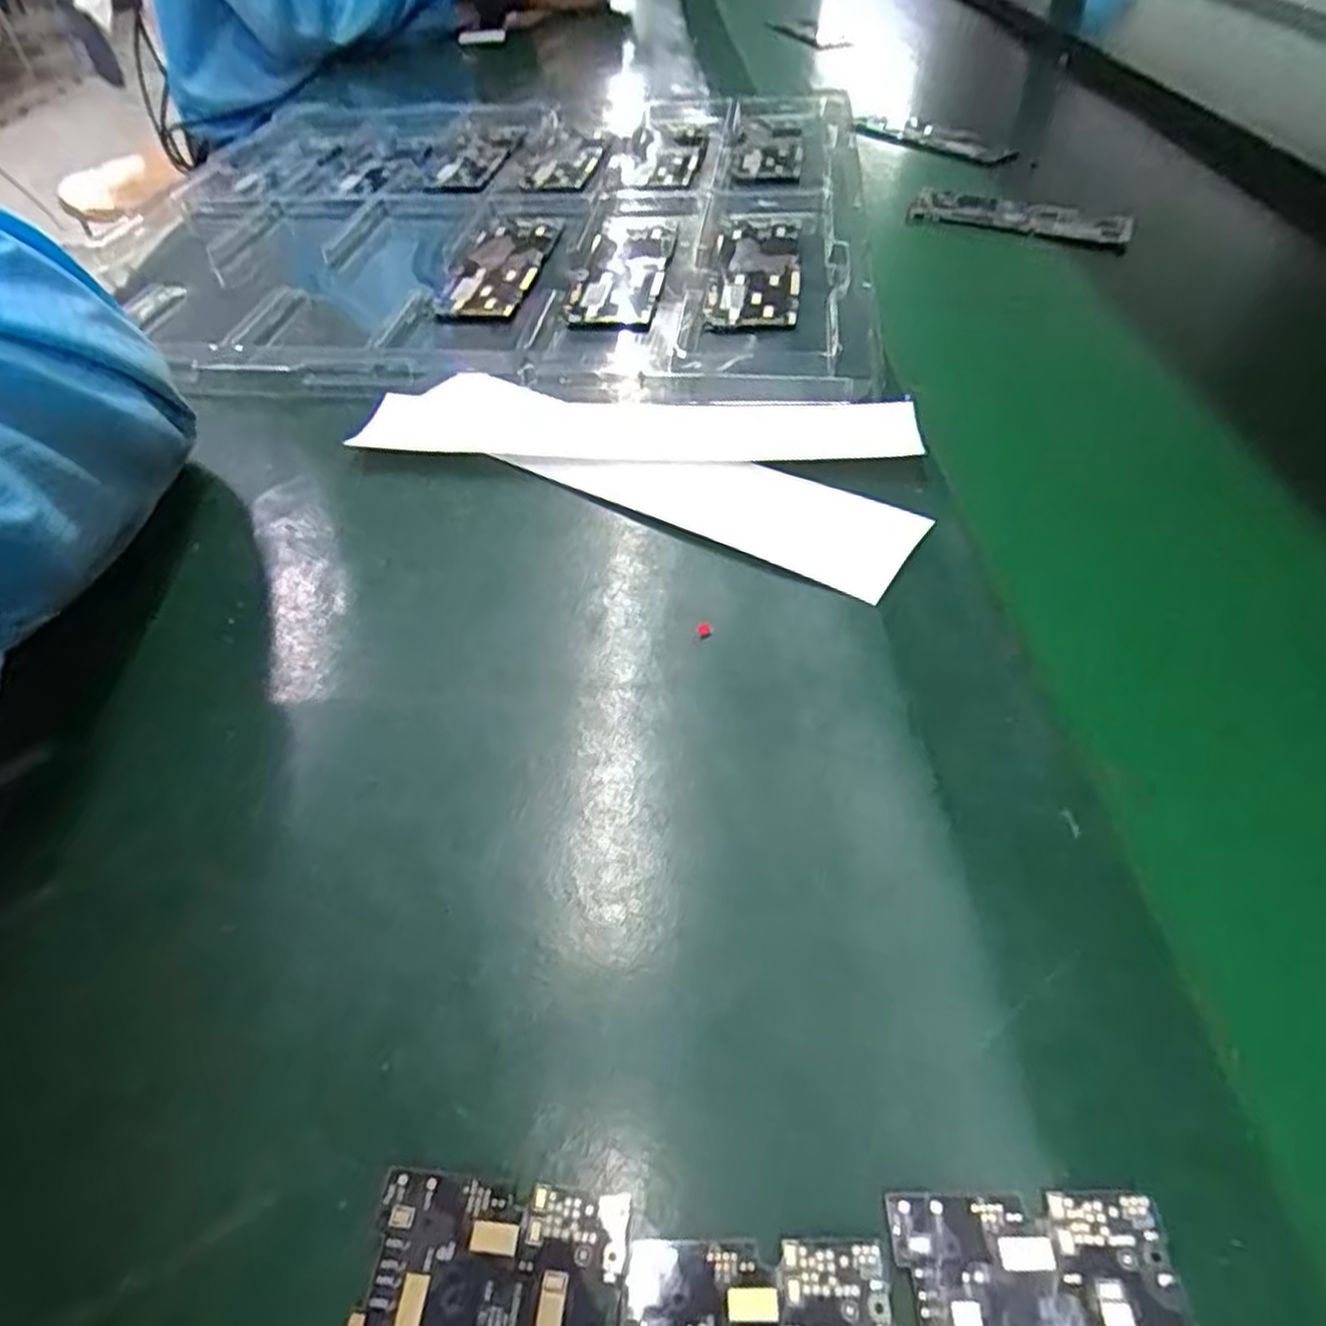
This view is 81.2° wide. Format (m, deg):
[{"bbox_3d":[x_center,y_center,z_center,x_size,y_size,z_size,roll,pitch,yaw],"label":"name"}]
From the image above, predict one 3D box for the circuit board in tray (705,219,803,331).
[{"bbox_3d":[0.049,-0.209,0.407,0.046,0.010,0.132,5,50,5],"label":"circuit board in tray"}]

